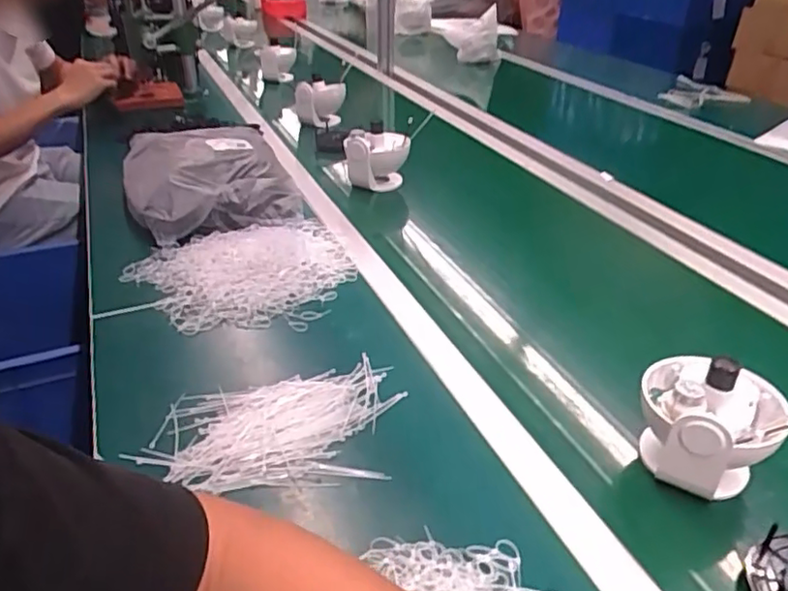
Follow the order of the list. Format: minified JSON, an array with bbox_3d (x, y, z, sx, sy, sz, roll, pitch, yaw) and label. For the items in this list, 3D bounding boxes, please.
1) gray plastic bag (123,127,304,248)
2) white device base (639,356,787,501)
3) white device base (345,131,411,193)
[{"bbox_3d":[-0.314,-0.196,1.055,0.246,0.101,0.305,-14,35,-22],"label":"gray plastic bag"},{"bbox_3d":[0.279,0.112,0.560,0.115,0.107,0.111,23,39,32],"label":"white device base"},{"bbox_3d":[-0.025,-0.238,1.152,0.122,0.116,0.075,-5,33,-10],"label":"white device base"}]

